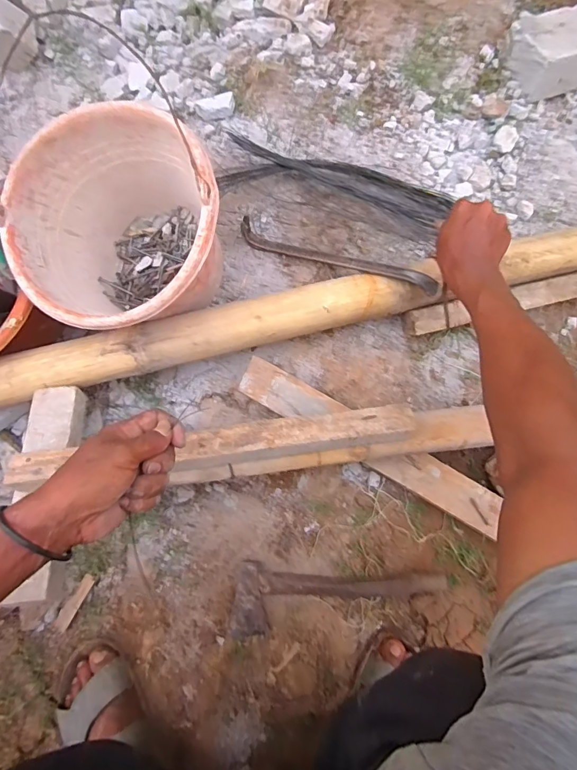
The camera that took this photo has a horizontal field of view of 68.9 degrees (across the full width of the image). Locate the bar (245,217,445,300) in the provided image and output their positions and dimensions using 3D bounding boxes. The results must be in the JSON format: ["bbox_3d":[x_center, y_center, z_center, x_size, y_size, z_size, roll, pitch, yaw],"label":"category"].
[{"bbox_3d":[0.065,-0.189,0.611,0.306,0.052,0.019,22,78,22],"label":"bar"}]

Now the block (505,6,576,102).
[{"bbox_3d":[0.501,-0.607,0.762,0.202,0.084,0.125,-21,78,-4],"label":"block"}]

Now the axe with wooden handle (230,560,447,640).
[{"bbox_3d":[0.054,0.298,0.571,0.260,0.032,0.096,3,77,2],"label":"axe with wooden handle"}]

